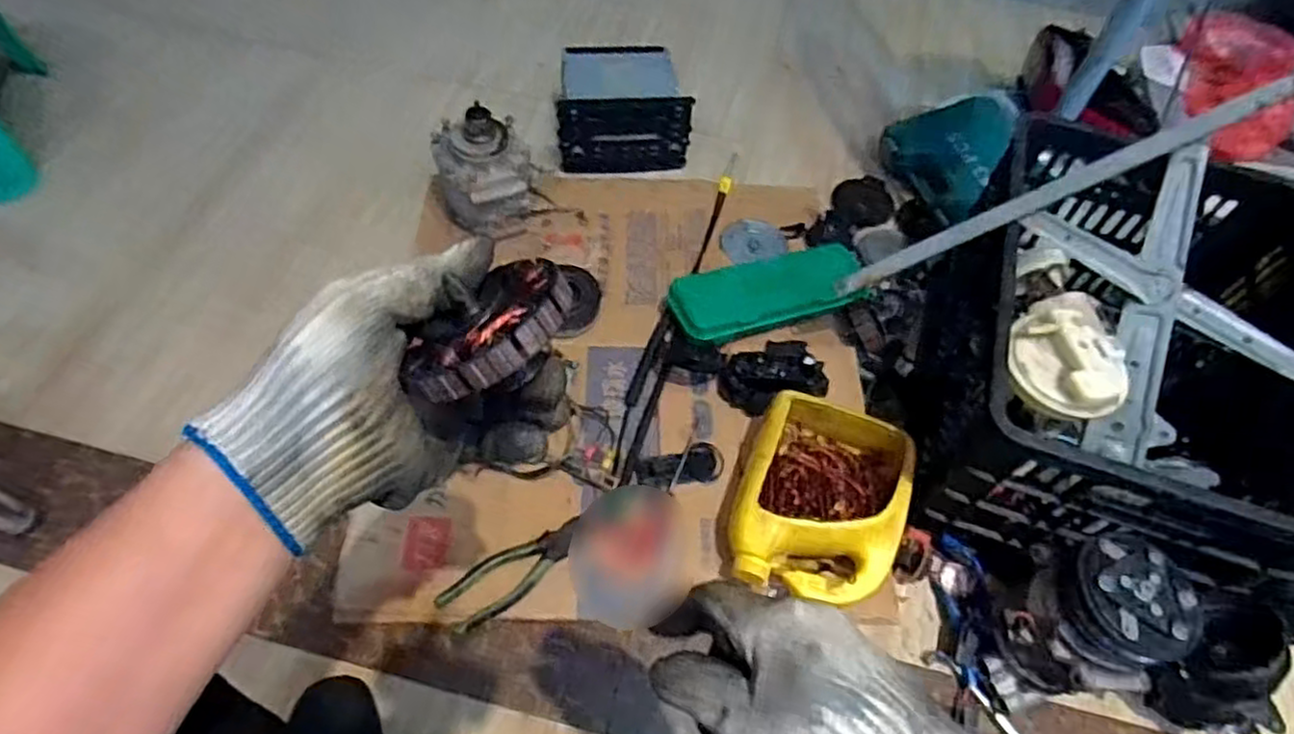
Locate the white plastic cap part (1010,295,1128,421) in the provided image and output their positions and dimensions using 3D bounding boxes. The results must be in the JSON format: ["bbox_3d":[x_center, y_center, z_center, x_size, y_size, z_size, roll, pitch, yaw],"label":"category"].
[{"bbox_3d":[0.417,-0.008,0.718,0.110,0.036,0.115,13,57,6],"label":"white plastic cap part"}]

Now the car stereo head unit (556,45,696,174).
[{"bbox_3d":[-0.040,-0.430,1.201,0.206,0.112,0.195,-2,57,-5],"label":"car stereo head unit"}]

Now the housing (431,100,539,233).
[{"bbox_3d":[-0.239,-0.283,1.057,0.140,0.170,0.128,-12,58,-11],"label":"housing"}]

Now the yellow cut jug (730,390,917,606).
[{"bbox_3d":[0.198,0.154,0.826,0.177,0.088,0.226,16,57,8],"label":"yellow cut jug"}]

